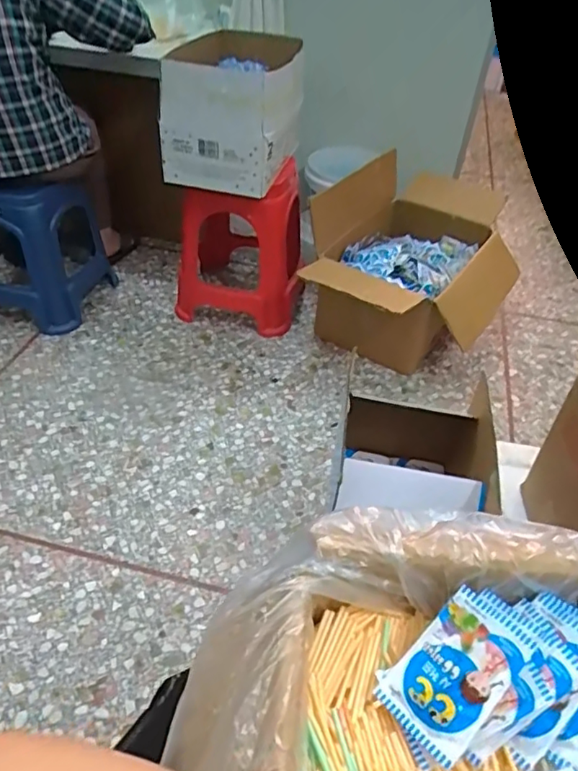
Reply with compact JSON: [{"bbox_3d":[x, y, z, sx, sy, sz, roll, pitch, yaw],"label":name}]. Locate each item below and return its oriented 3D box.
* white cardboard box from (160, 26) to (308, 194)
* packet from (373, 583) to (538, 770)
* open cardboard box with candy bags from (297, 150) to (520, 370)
[{"bbox_3d":[-0.142,-0.726,1.479,0.326,0.268,0.466,8,44,1],"label":"white cardboard box"},{"bbox_3d":[0.121,0.205,0.407,0.105,0.015,0.064,-45,57,-12],"label":"packet"},{"bbox_3d":[0.408,-0.357,1.738,0.536,0.387,0.751,26,46,21],"label":"open cardboard box with candy bags"}]

